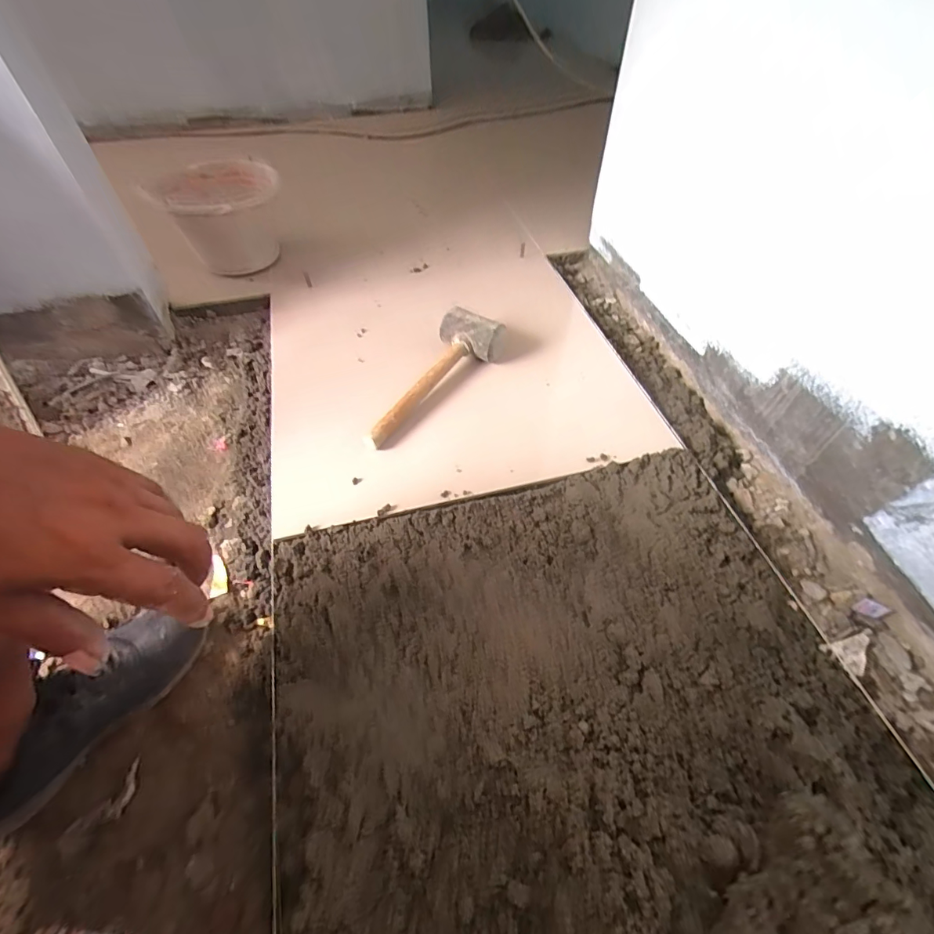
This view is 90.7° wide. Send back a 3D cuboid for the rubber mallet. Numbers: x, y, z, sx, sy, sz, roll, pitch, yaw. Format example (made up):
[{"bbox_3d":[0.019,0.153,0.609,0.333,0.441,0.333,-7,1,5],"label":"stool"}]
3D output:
[{"bbox_3d":[-0.055,-0.140,0.735,0.106,0.071,0.287,27,57,19],"label":"rubber mallet"}]

